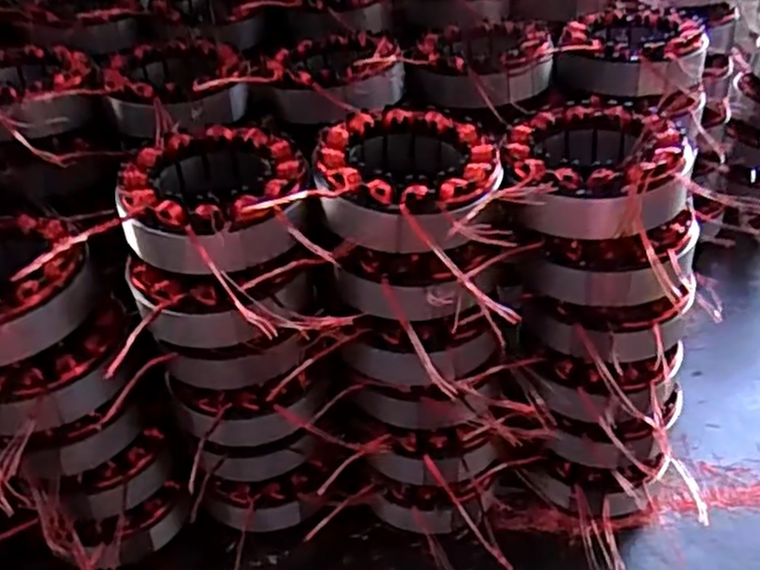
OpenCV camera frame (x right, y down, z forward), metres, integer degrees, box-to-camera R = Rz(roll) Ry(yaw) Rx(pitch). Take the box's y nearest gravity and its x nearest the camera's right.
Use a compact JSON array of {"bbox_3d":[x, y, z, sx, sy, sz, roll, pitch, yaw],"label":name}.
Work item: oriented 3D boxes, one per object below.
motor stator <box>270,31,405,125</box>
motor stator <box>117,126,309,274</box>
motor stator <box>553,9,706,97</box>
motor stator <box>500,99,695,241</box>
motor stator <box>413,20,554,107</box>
[{"bbox_3d":[-0.026,-0.131,0.459,0.078,0.030,0.093,-3,39,-2],"label":"motor stator"},{"bbox_3d":[-0.076,-0.035,0.350,0.085,0.040,0.091,13,41,16],"label":"motor stator"},{"bbox_3d":[0.160,-0.147,0.480,0.087,0.037,0.087,8,39,11],"label":"motor stator"},{"bbox_3d":[0.102,-0.055,0.358,0.084,0.035,0.094,6,39,8],"label":"motor stator"},{"bbox_3d":[0.064,-0.142,0.473,0.081,0.031,0.083,0,39,0],"label":"motor stator"}]

